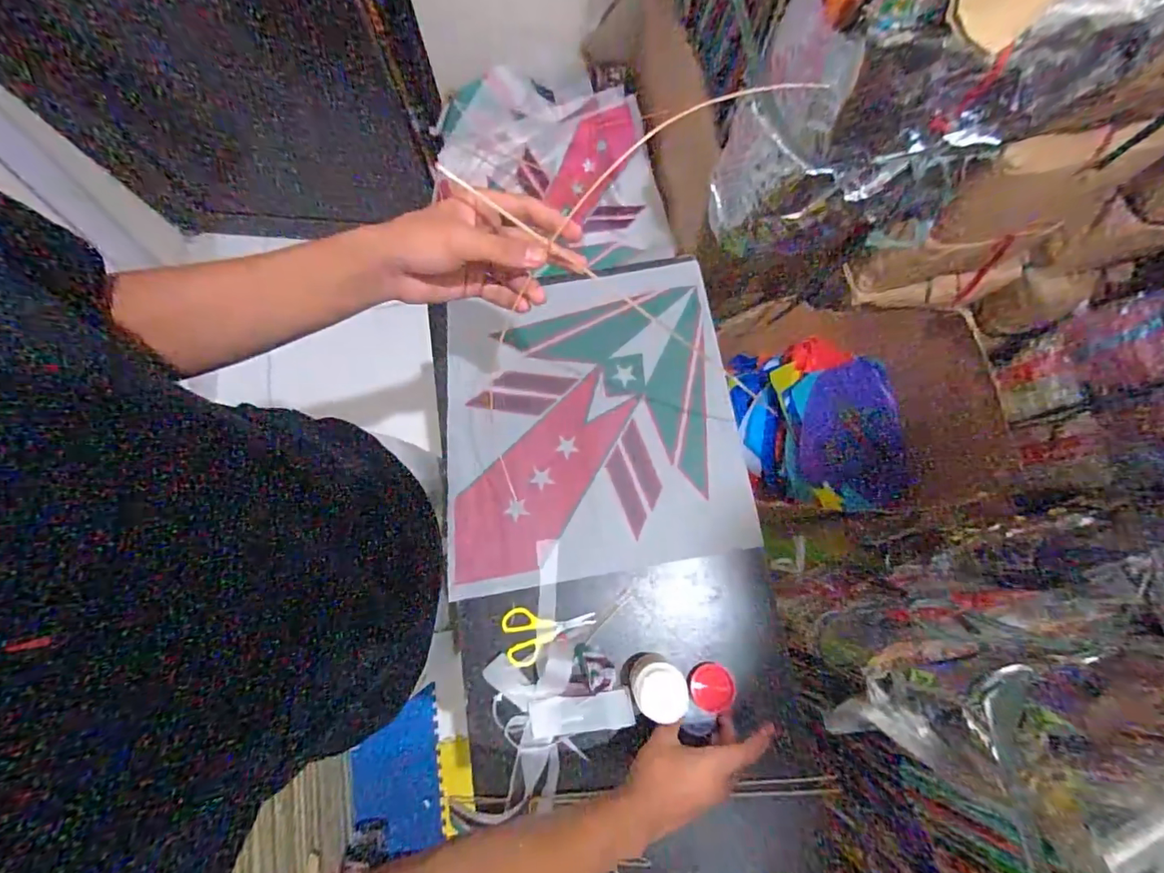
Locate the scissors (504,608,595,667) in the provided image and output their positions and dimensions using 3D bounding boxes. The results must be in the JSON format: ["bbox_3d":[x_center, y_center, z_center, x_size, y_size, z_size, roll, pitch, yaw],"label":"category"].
[{"bbox_3d":[-0.040,0.244,0.613,0.112,0.004,0.064,-3,74,-3],"label":"scissors"}]

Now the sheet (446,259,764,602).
[{"bbox_3d":[0.005,-0.028,0.680,0.400,0.034,0.415,-9,74,-5],"label":"sheet"}]

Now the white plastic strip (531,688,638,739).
[{"bbox_3d":[0.000,0.322,0.578,0.120,0.020,0.042,-6,74,-4],"label":"white plastic strip"}]

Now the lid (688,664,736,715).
[{"bbox_3d":[0.156,0.302,0.596,0.052,0.010,0.054,-9,79,14],"label":"lid"}]

